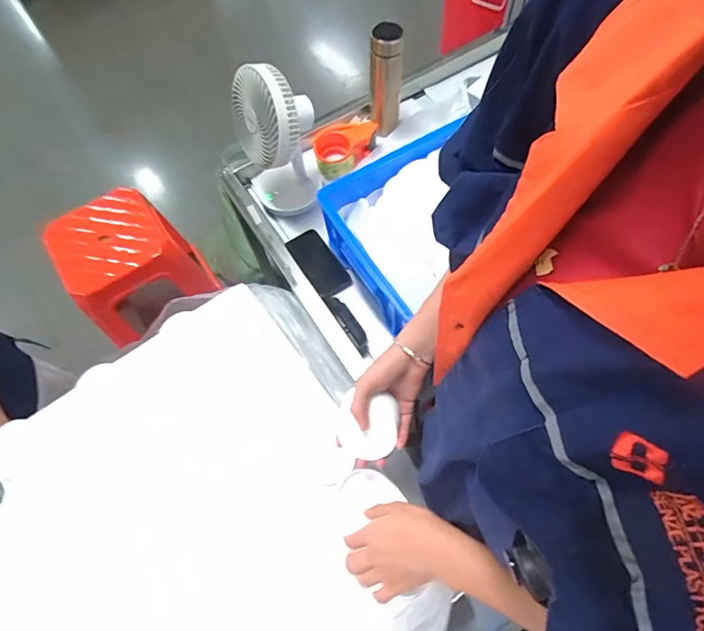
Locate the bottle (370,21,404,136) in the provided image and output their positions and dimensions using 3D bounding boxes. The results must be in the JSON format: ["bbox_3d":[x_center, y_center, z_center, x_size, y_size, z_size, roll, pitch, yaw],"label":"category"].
[{"bbox_3d":[0.068,-0.454,0.878,0.062,0.219,0.070,1,66,4],"label":"bottle"}]

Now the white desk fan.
[{"bbox_3d":[-0.131,-0.321,0.821,0.123,0.290,0.177,-12,66,-2],"label":"white desk fan"}]

